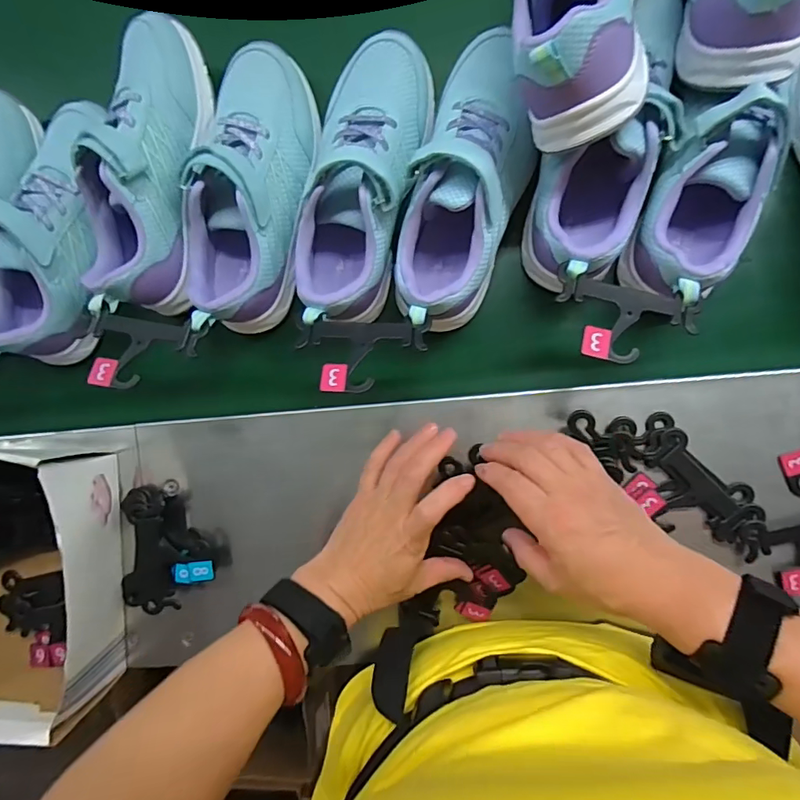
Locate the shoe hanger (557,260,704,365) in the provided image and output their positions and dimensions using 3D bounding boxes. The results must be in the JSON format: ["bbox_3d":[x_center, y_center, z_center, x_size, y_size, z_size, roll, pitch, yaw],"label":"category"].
[{"bbox_3d":[0.160,-0.057,0.342,0.097,0.011,0.068,14,70,6],"label":"shoe hanger"}]

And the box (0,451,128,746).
[{"bbox_3d":[-0.355,0.159,0.439,0.183,0.096,0.237,0,95,8],"label":"box"}]

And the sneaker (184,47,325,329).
[{"bbox_3d":[-0.128,-0.174,0.406,0.086,0.071,0.241,12,97,7],"label":"sneaker"}]

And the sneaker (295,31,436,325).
[{"bbox_3d":[-0.034,-0.179,0.394,0.084,0.074,0.238,13,97,7],"label":"sneaker"}]

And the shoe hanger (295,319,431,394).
[{"bbox_3d":[-0.029,-0.034,0.364,0.098,0.007,0.061,3,64,3],"label":"shoe hanger"}]

